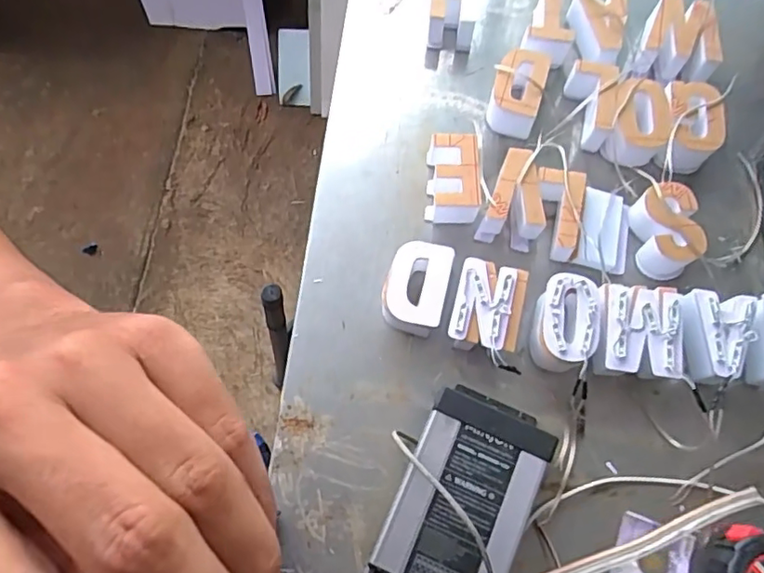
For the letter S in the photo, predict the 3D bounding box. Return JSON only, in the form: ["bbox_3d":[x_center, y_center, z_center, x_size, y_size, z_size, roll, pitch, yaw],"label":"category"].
[{"bbox_3d":[0.290,-0.054,0.606,0.060,0.046,0.096,-9,74,-3],"label":"letter S"}]

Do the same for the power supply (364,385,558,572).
[{"bbox_3d":[0.070,0.188,0.517,0.110,0.051,0.189,23,75,7],"label":"power supply"}]

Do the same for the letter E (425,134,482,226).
[{"bbox_3d":[0.075,-0.113,0.618,0.052,0.046,0.079,1,73,1],"label":"letter E"}]

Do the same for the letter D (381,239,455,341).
[{"bbox_3d":[0.033,0.001,0.579,0.061,0.040,0.092,12,74,4],"label":"letter D"}]

